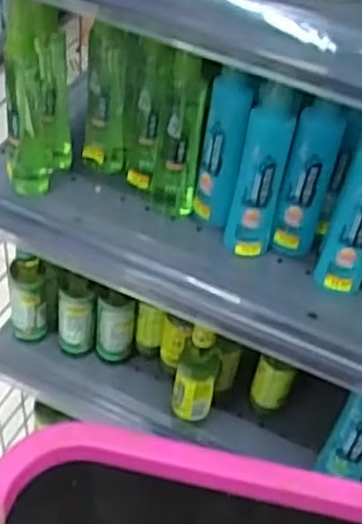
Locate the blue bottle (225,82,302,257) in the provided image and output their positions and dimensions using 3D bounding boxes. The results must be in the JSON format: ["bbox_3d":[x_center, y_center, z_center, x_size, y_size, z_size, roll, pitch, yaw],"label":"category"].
[{"bbox_3d":[0.061,-0.068,0.549,0.035,0.148,0.028,15,47,7],"label":"blue bottle"}]

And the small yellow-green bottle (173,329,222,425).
[{"bbox_3d":[0.016,0.108,0.698,0.041,0.123,0.038,11,46,4],"label":"small yellow-green bottle"}]

